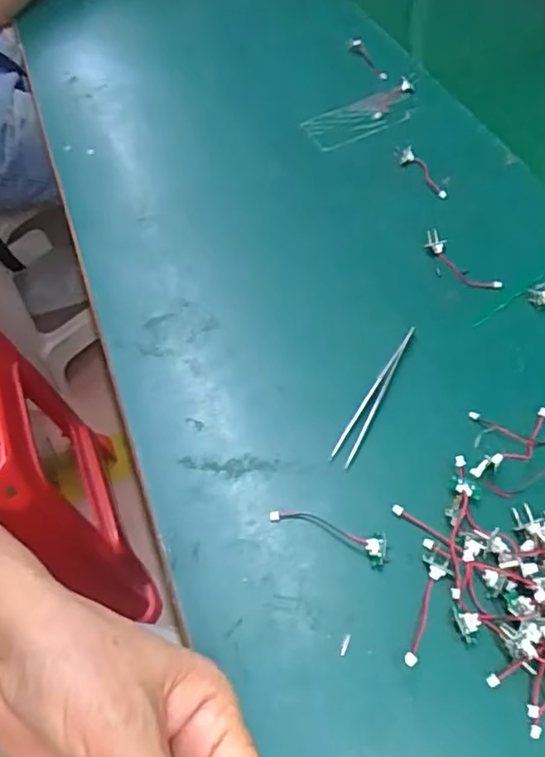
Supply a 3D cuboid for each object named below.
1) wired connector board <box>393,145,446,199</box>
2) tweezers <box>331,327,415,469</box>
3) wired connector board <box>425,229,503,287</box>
[{"bbox_3d":[0.116,-0.158,0.446,0.013,0.011,0.060,-25,58,-13],"label":"wired connector board"},{"bbox_3d":[0.061,0.006,0.346,0.011,0.009,0.103,22,60,17],"label":"tweezers"},{"bbox_3d":[0.126,-0.078,0.389,0.015,0.013,0.058,-36,61,-19],"label":"wired connector board"}]

